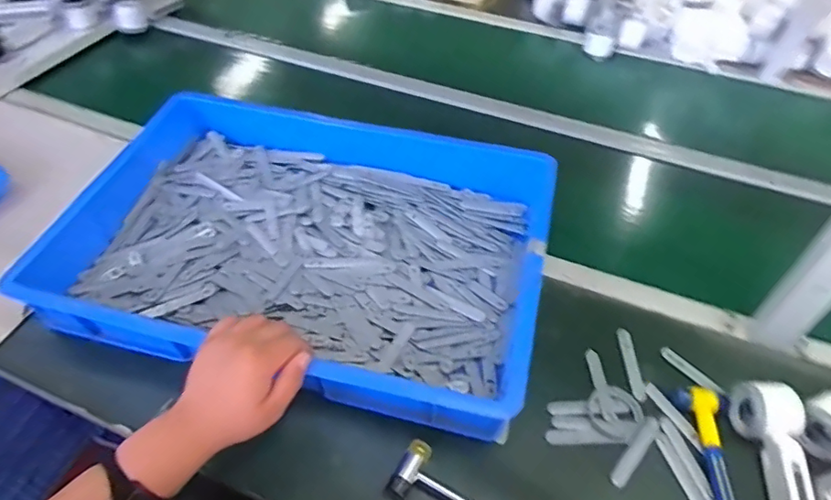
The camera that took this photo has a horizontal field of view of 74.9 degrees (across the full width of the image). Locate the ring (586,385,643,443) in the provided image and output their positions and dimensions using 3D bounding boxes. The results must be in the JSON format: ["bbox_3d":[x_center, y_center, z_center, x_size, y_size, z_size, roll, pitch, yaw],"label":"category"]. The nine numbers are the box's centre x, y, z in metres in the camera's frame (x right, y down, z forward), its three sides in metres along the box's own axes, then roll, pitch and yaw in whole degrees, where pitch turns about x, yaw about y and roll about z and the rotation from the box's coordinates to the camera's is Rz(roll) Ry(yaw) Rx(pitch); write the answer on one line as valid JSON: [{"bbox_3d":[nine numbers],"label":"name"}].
[{"bbox_3d":[0.231,0.185,0.622,0.062,0.010,0.063,1,48,-1],"label":"ring"}]

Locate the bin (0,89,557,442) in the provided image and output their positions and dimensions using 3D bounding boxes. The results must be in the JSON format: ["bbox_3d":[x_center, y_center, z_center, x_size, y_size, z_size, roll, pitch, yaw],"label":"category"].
[{"bbox_3d":[-0.137,-0.027,0.739,0.593,0.087,0.428,12,48,8],"label":"bin"}]

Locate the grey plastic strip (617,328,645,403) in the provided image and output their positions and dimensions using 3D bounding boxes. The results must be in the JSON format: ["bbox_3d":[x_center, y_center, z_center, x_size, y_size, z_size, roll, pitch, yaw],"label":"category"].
[{"bbox_3d":[0.267,0.141,0.669,0.015,0.006,0.097,1,48,-1],"label":"grey plastic strip"}]

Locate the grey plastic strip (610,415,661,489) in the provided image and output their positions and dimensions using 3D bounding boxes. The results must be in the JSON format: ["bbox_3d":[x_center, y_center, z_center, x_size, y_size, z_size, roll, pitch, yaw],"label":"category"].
[{"bbox_3d":[0.244,0.220,0.597,0.018,0.004,0.099,35,55,26],"label":"grey plastic strip"}]

